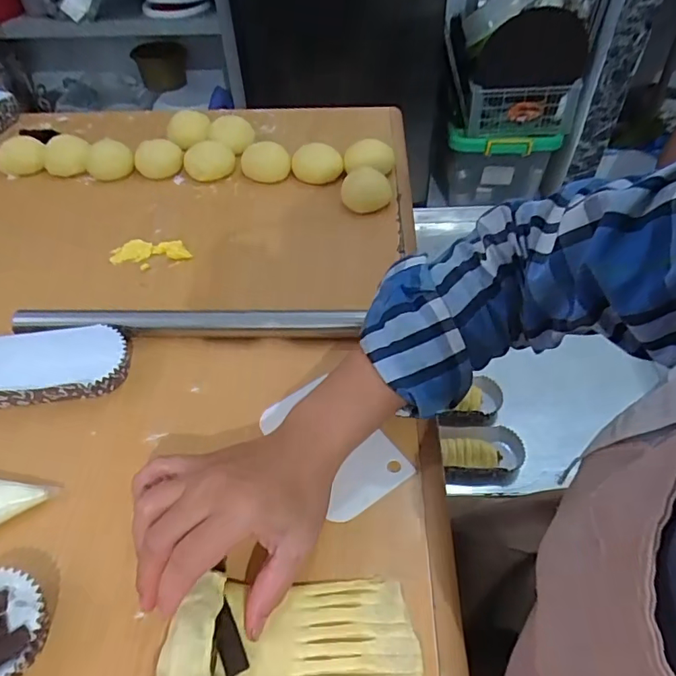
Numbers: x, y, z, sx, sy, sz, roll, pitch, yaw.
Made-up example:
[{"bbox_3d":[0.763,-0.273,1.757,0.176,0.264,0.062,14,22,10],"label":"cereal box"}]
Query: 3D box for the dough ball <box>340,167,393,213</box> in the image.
[{"bbox_3d":[0.032,-0.168,0.579,0.054,0.032,0.045,-1,49,2],"label":"dough ball"}]

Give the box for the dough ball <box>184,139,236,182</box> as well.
[{"bbox_3d":[-0.159,-0.220,0.629,0.062,0.032,0.052,-12,50,-9],"label":"dough ball"}]

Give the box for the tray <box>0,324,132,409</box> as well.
[{"bbox_3d":[-0.251,0.026,0.420,0.147,0.029,0.062,-8,49,-5],"label":"tray"}]

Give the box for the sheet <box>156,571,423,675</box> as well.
[{"bbox_3d":[-0.024,0.175,0.285,0.136,0.031,0.077,-3,49,0],"label":"sheet"}]

